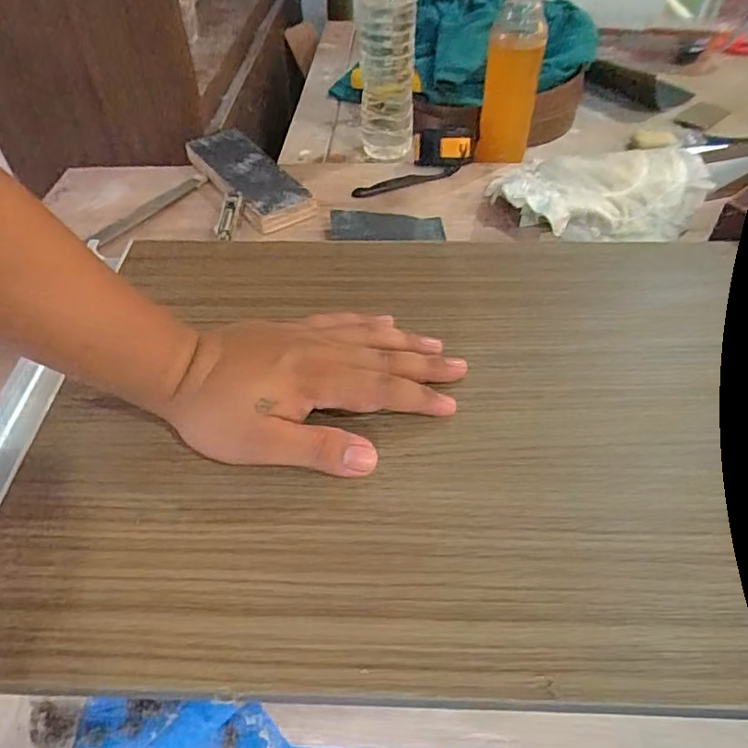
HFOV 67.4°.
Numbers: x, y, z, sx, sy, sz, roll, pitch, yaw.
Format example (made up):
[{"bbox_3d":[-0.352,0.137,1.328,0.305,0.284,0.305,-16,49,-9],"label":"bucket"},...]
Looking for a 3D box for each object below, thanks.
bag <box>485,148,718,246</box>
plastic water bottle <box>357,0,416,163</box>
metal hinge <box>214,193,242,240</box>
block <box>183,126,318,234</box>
[{"bbox_3d":[0.201,-0.162,0.495,0.189,0.045,0.107,-5,47,-4],"label":"bag"},{"bbox_3d":[0.010,-0.317,0.573,0.051,0.157,0.058,-8,47,-7],"label":"plastic water bottle"},{"bbox_3d":[-0.127,-0.139,0.492,0.017,0.010,0.052,6,67,8],"label":"metal hinge"},{"bbox_3d":[-0.127,-0.195,0.552,0.061,0.028,0.172,-26,52,-21],"label":"block"}]

